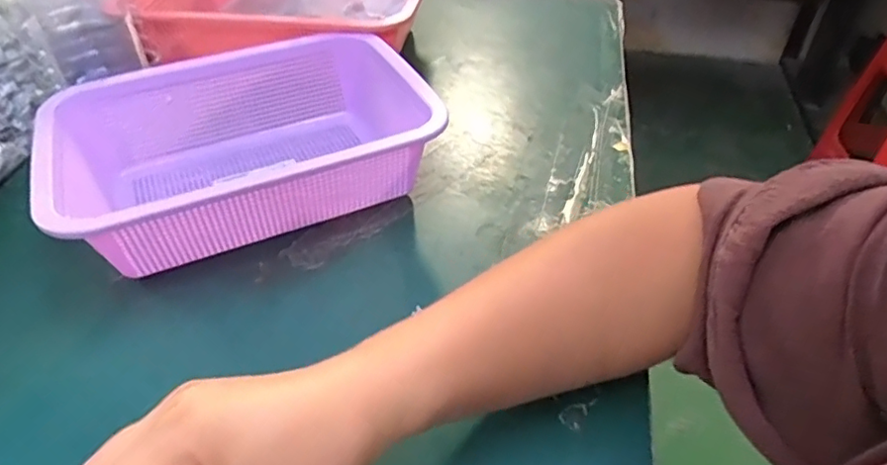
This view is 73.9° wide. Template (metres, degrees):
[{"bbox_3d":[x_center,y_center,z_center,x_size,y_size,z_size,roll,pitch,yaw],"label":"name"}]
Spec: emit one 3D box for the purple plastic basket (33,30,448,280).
[{"bbox_3d":[-0.151,-0.065,0.454,0.261,0.088,0.191,-19,44,-22],"label":"purple plastic basket"}]

